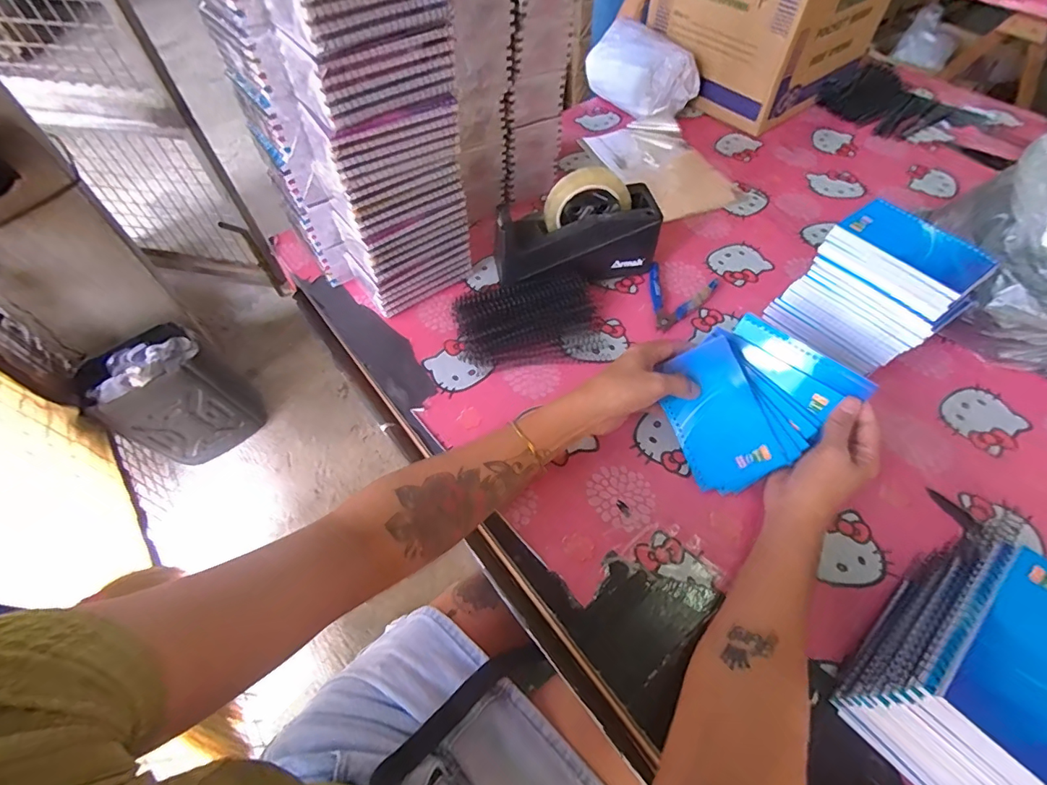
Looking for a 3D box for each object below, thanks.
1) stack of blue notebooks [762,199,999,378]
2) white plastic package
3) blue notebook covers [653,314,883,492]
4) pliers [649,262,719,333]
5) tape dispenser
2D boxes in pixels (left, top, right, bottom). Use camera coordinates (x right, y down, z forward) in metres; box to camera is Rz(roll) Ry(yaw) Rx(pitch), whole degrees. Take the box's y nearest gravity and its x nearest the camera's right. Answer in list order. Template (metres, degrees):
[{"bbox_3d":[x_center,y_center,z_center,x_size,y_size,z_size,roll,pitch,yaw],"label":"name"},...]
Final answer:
[{"bbox_3d":[0.383,-0.110,0.524,0.109,0.127,0.144,-32,61,-19],"label":"stack of blue notebooks"},{"bbox_3d":[0.205,-0.574,0.846,0.113,0.086,0.191,-30,60,-18],"label":"white plastic package"},{"bbox_3d":[0.218,0.004,0.466,0.164,0.014,0.137,-37,71,7],"label":"blue notebook covers"},{"bbox_3d":[0.192,-0.115,0.607,0.084,0.013,0.106,20,58,14],"label":"pliers"},{"bbox_3d":[0.065,-0.202,0.592,0.199,0.112,0.074,-11,56,-7],"label":"tape dispenser"}]

